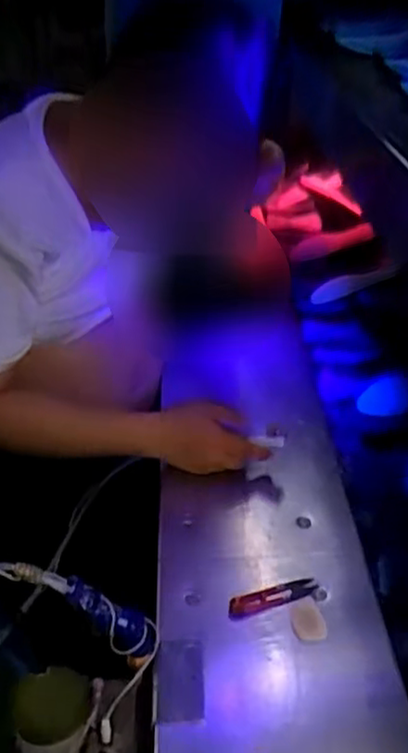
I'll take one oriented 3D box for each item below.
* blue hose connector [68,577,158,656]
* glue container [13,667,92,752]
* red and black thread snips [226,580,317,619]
[{"bbox_3d":[-0.083,0.227,0.646,0.037,0.131,0.034,-33,38,4],"label":"blue hose connector"},{"bbox_3d":[-0.156,0.378,0.716,0.078,0.125,0.083,-2,34,-11],"label":"glue container"},{"bbox_3d":[0.077,0.237,0.751,0.109,0.008,0.026,-10,36,-22],"label":"red and black thread snips"}]

